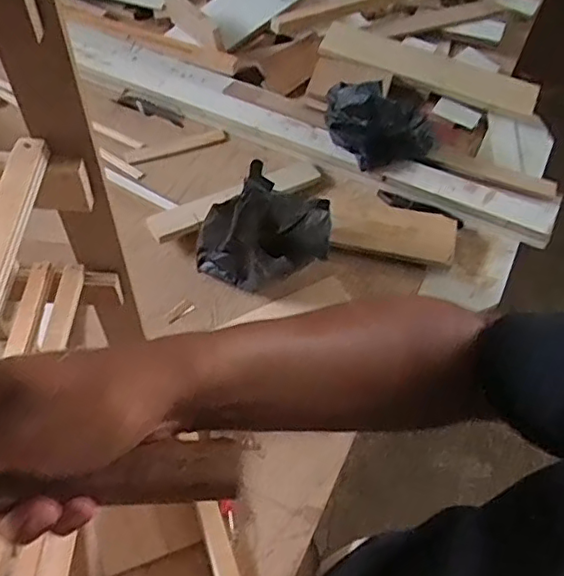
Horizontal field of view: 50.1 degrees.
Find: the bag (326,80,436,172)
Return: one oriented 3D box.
[{"bbox_3d":[0.162,-0.269,0.983,0.181,0.118,0.077,14,56,7],"label":"bag"}]

